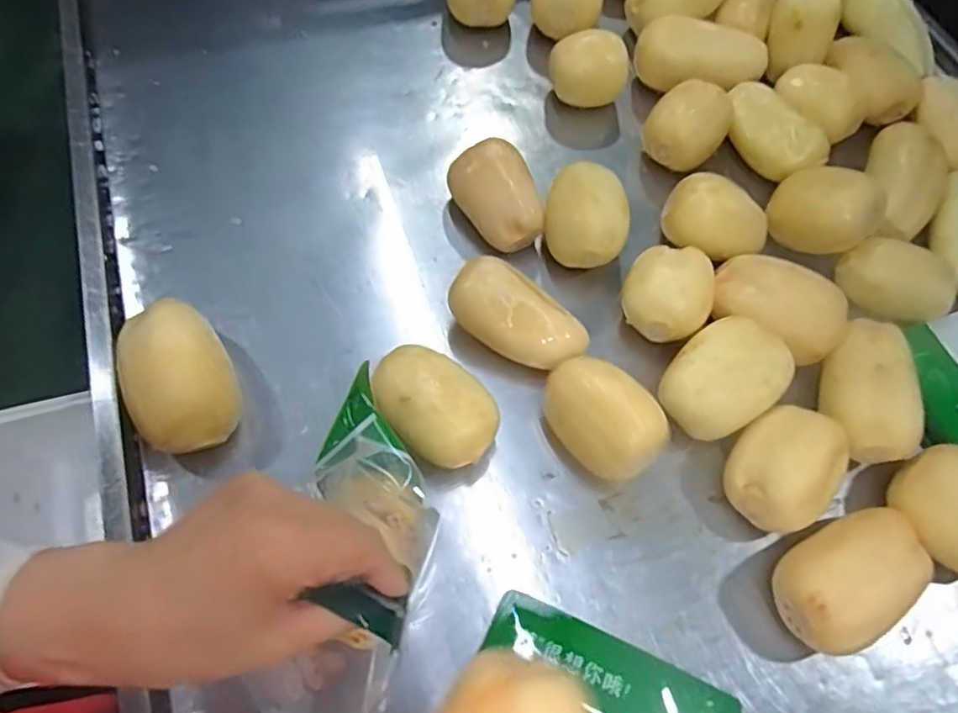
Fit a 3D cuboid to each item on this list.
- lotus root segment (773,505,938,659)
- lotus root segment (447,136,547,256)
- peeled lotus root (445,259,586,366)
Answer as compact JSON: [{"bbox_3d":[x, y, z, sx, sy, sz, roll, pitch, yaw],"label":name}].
[{"bbox_3d":[0.300,0.178,0.510,0.123,0.073,0.078,-25,68,-15],"label":"lotus root segment"},{"bbox_3d":[0.017,-0.164,0.664,0.076,0.065,0.106,-18,67,-12],"label":"lotus root segment"},{"bbox_3d":[0.037,-0.034,0.590,0.130,0.069,0.059,28,65,10],"label":"peeled lotus root"}]

